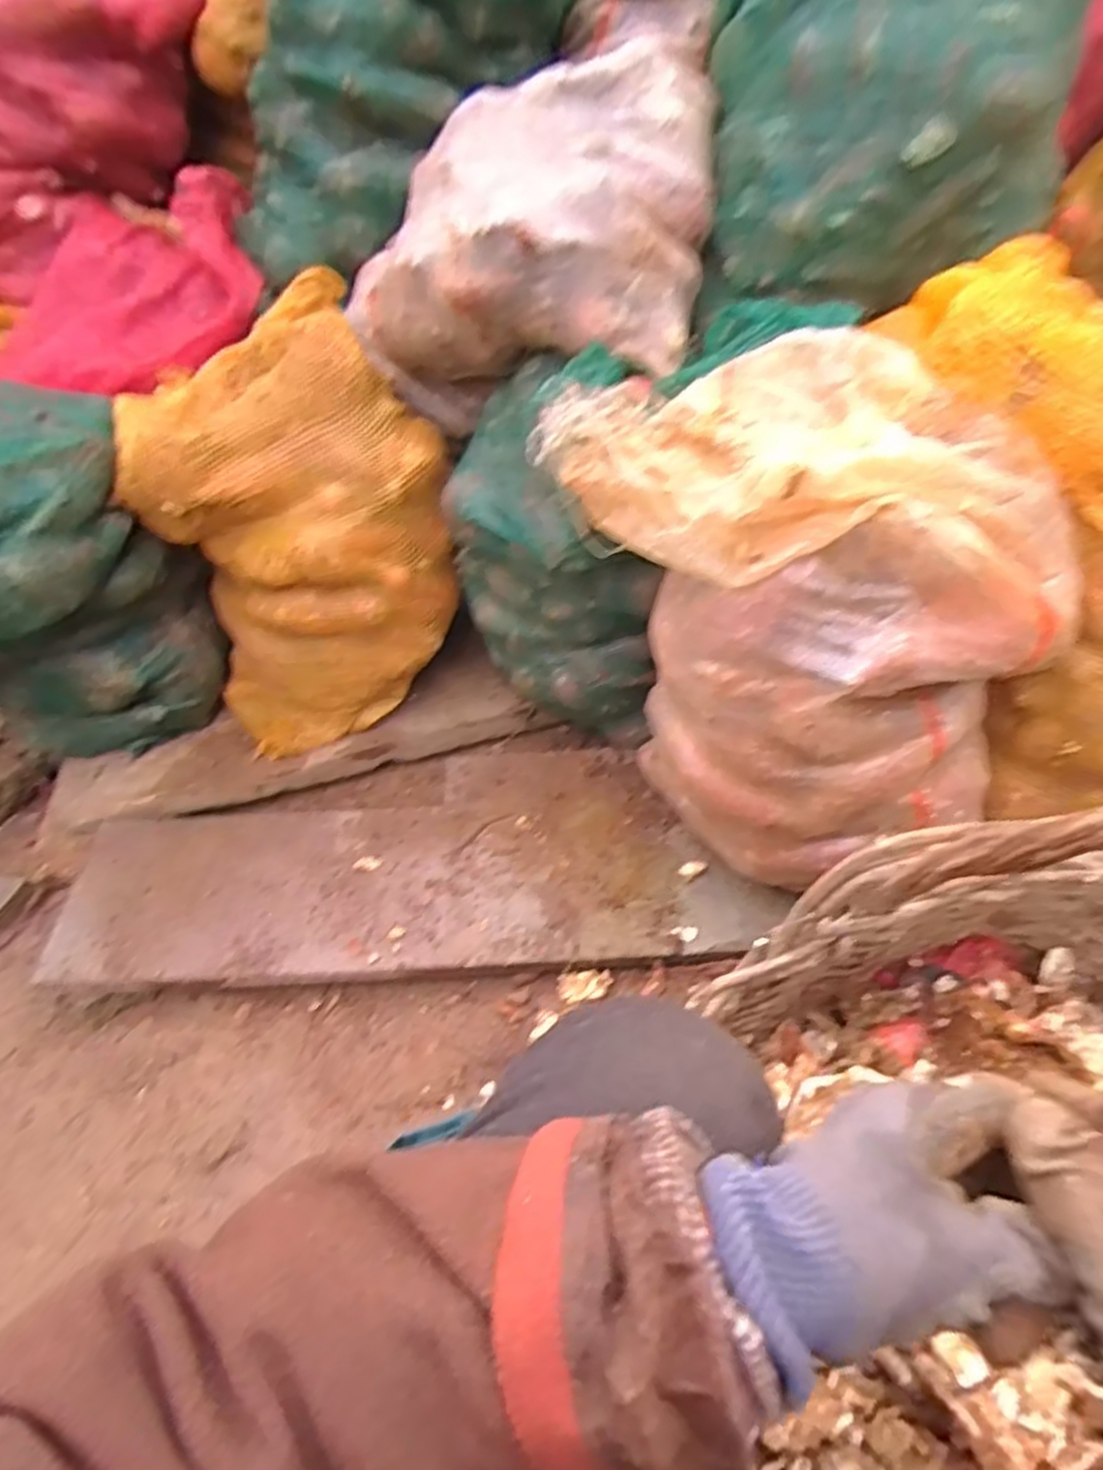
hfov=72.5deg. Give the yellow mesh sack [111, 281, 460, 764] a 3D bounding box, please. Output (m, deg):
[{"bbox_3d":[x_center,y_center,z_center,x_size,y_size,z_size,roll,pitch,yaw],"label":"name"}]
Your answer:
[{"bbox_3d":[-0.300,-0.238,0.925,0.322,0.419,0.348,-22,49,-15],"label":"yellow mesh sack"}]

